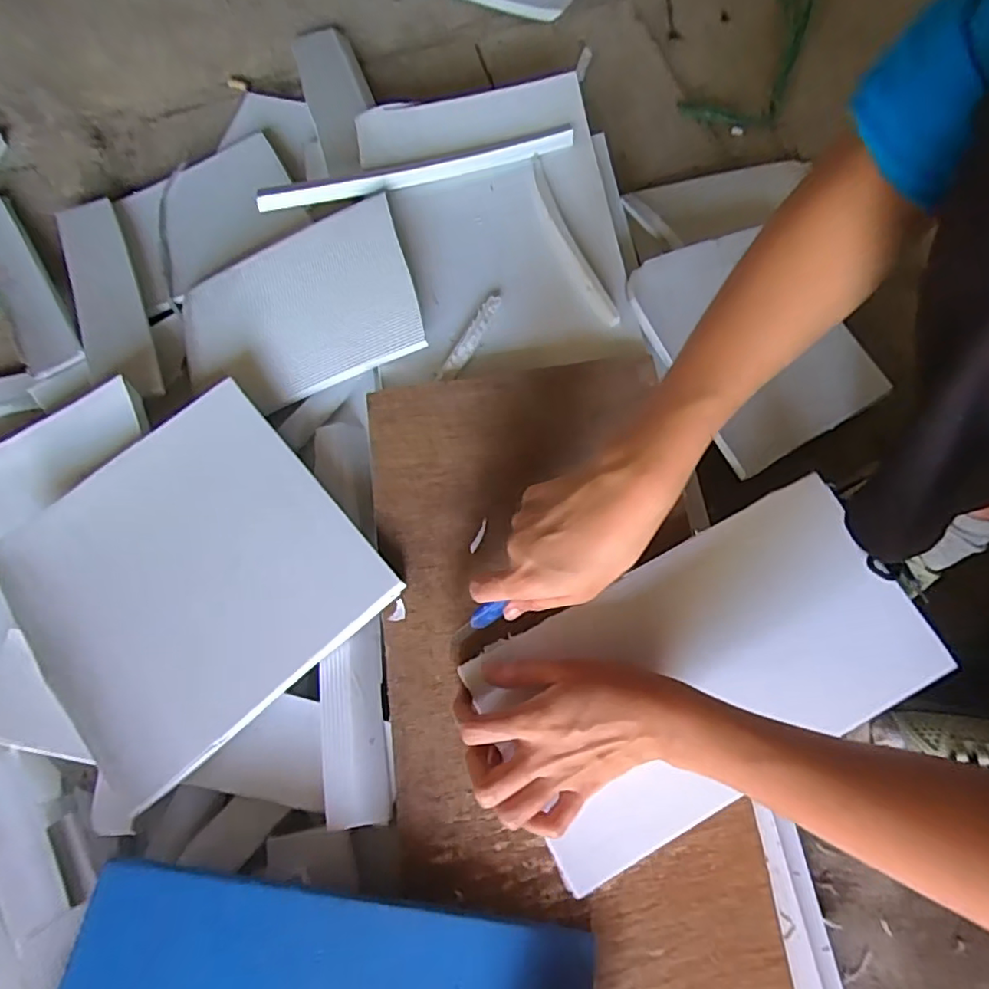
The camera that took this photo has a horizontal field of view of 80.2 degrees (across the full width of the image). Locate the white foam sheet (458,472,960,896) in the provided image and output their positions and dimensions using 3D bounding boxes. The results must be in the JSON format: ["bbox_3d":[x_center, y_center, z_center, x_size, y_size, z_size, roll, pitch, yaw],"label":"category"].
[{"bbox_3d":[0.138,0.112,0.387,0.280,0.011,0.150,-27,75,-7],"label":"white foam sheet"}]

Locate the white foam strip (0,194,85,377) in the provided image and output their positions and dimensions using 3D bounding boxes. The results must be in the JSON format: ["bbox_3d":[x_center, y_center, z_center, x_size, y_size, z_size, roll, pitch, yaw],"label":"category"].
[{"bbox_3d":[-0.472,-0.216,0.581,0.050,0.015,0.288,-34,68,-10],"label":"white foam strip"}]

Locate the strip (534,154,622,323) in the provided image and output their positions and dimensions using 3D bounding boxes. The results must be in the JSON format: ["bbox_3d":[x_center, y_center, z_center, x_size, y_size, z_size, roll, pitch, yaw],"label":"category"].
[{"bbox_3d":[0.063,-0.221,0.506,0.020,0.014,0.183,-20,74,-4],"label":"strip"}]

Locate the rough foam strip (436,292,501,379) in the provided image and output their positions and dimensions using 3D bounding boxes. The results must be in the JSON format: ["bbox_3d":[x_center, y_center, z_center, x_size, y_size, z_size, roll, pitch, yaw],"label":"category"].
[{"bbox_3d":[-0.019,-0.130,0.480,0.016,0.007,0.091,27,76,10],"label":"rough foam strip"}]

